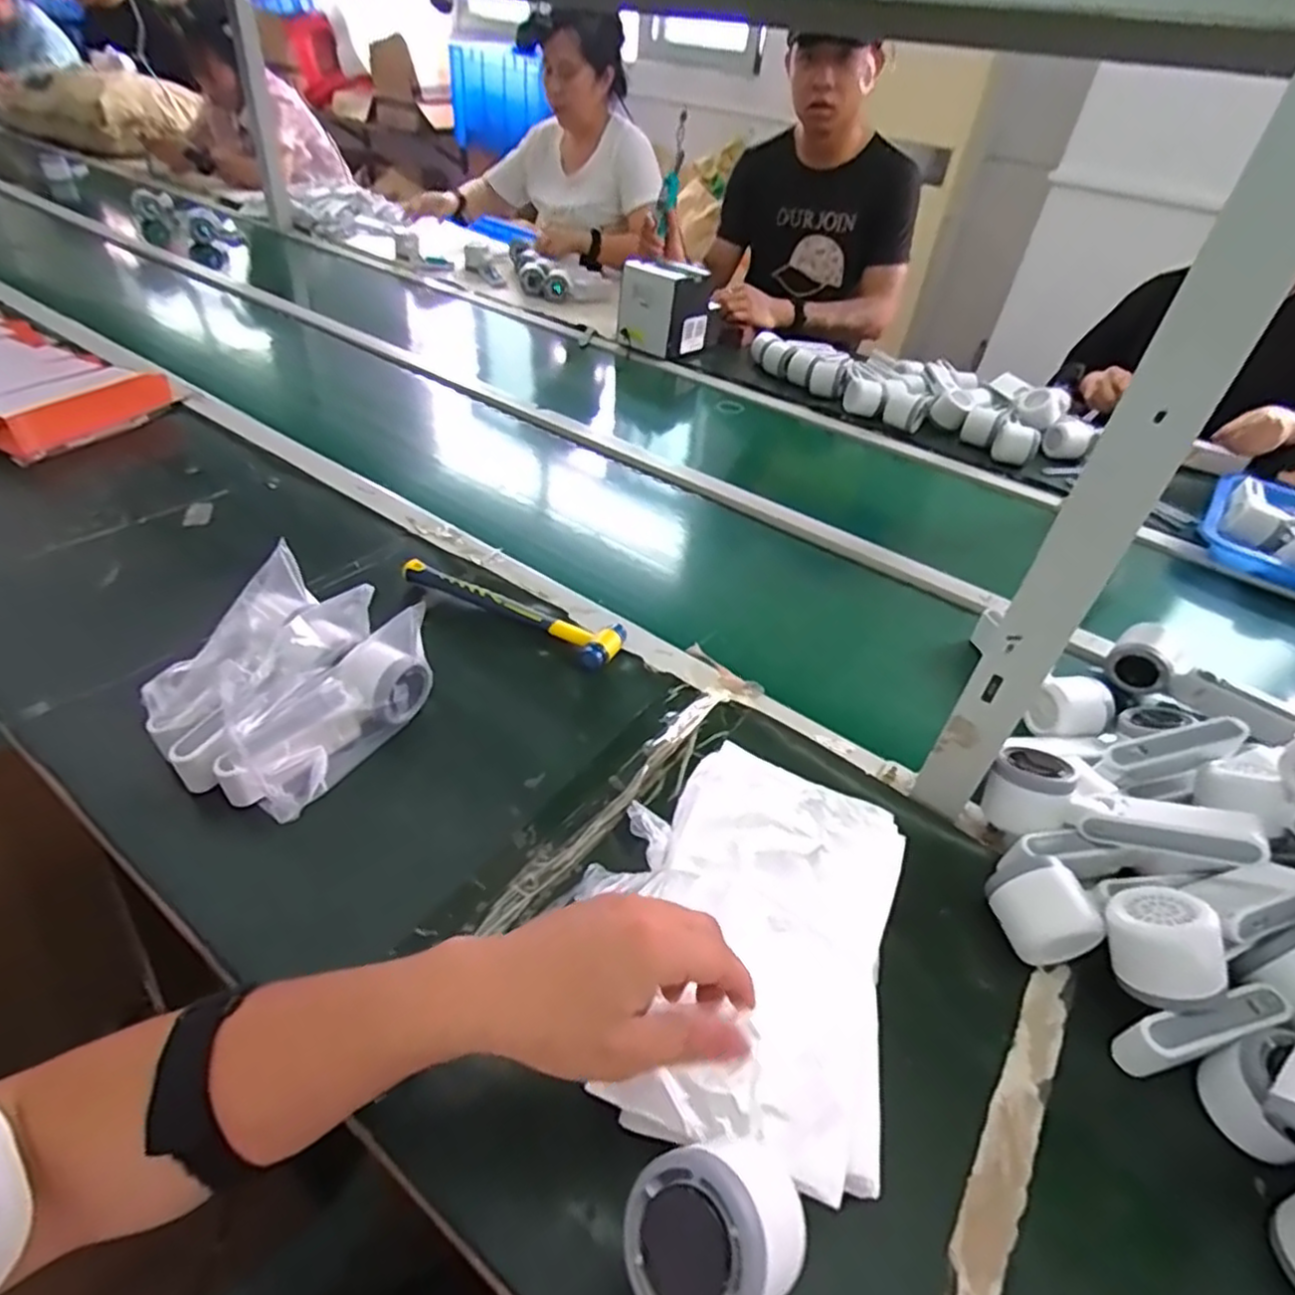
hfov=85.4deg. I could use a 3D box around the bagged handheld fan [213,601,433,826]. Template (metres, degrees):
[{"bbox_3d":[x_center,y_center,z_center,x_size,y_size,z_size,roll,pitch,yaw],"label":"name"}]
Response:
[{"bbox_3d":[-0.244,0.048,0.551,0.062,0.078,0.174,19,42,14],"label":"bagged handheld fan"}]

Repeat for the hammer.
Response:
[{"bbox_3d":[-0.135,-0.041,0.703,0.237,0.023,0.056,23,43,18],"label":"hammer"}]

